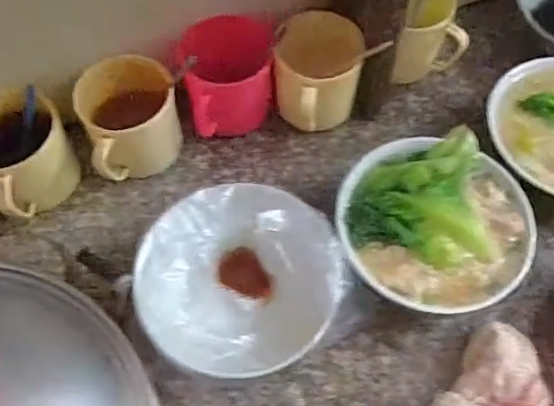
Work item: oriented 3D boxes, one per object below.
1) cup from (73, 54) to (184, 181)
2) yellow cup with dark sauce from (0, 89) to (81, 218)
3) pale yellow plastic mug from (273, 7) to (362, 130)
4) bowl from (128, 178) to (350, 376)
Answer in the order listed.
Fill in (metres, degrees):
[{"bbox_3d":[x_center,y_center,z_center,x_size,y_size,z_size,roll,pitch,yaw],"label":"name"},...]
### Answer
[{"bbox_3d":[-0.159,-0.089,0.611,0.112,0.098,0.091,-34,66,-16],"label":"cup"},{"bbox_3d":[-0.261,-0.053,0.582,0.095,0.104,0.096,0,62,1],"label":"yellow cup with dark sauce"},{"bbox_3d":[0.044,-0.137,0.621,0.092,0.097,0.100,4,62,3],"label":"pale yellow plastic mug"},{"bbox_3d":[-0.035,0.069,0.536,0.177,0.066,0.183,0,62,1],"label":"bowl"}]

